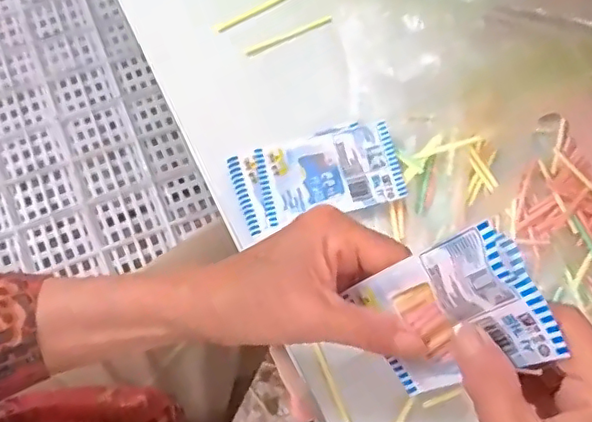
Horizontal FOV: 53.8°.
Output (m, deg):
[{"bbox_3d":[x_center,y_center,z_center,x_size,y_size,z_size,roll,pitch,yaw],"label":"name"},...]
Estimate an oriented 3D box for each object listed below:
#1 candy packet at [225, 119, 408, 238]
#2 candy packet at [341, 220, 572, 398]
[{"bbox_3d":[0.016,-0.027,0.439,0.121,0.015,0.068,-12,71,-7],"label":"candy packet"},{"bbox_3d":[0.070,0.049,0.272,0.014,0.098,0.064,-32,86,-37],"label":"candy packet"}]

